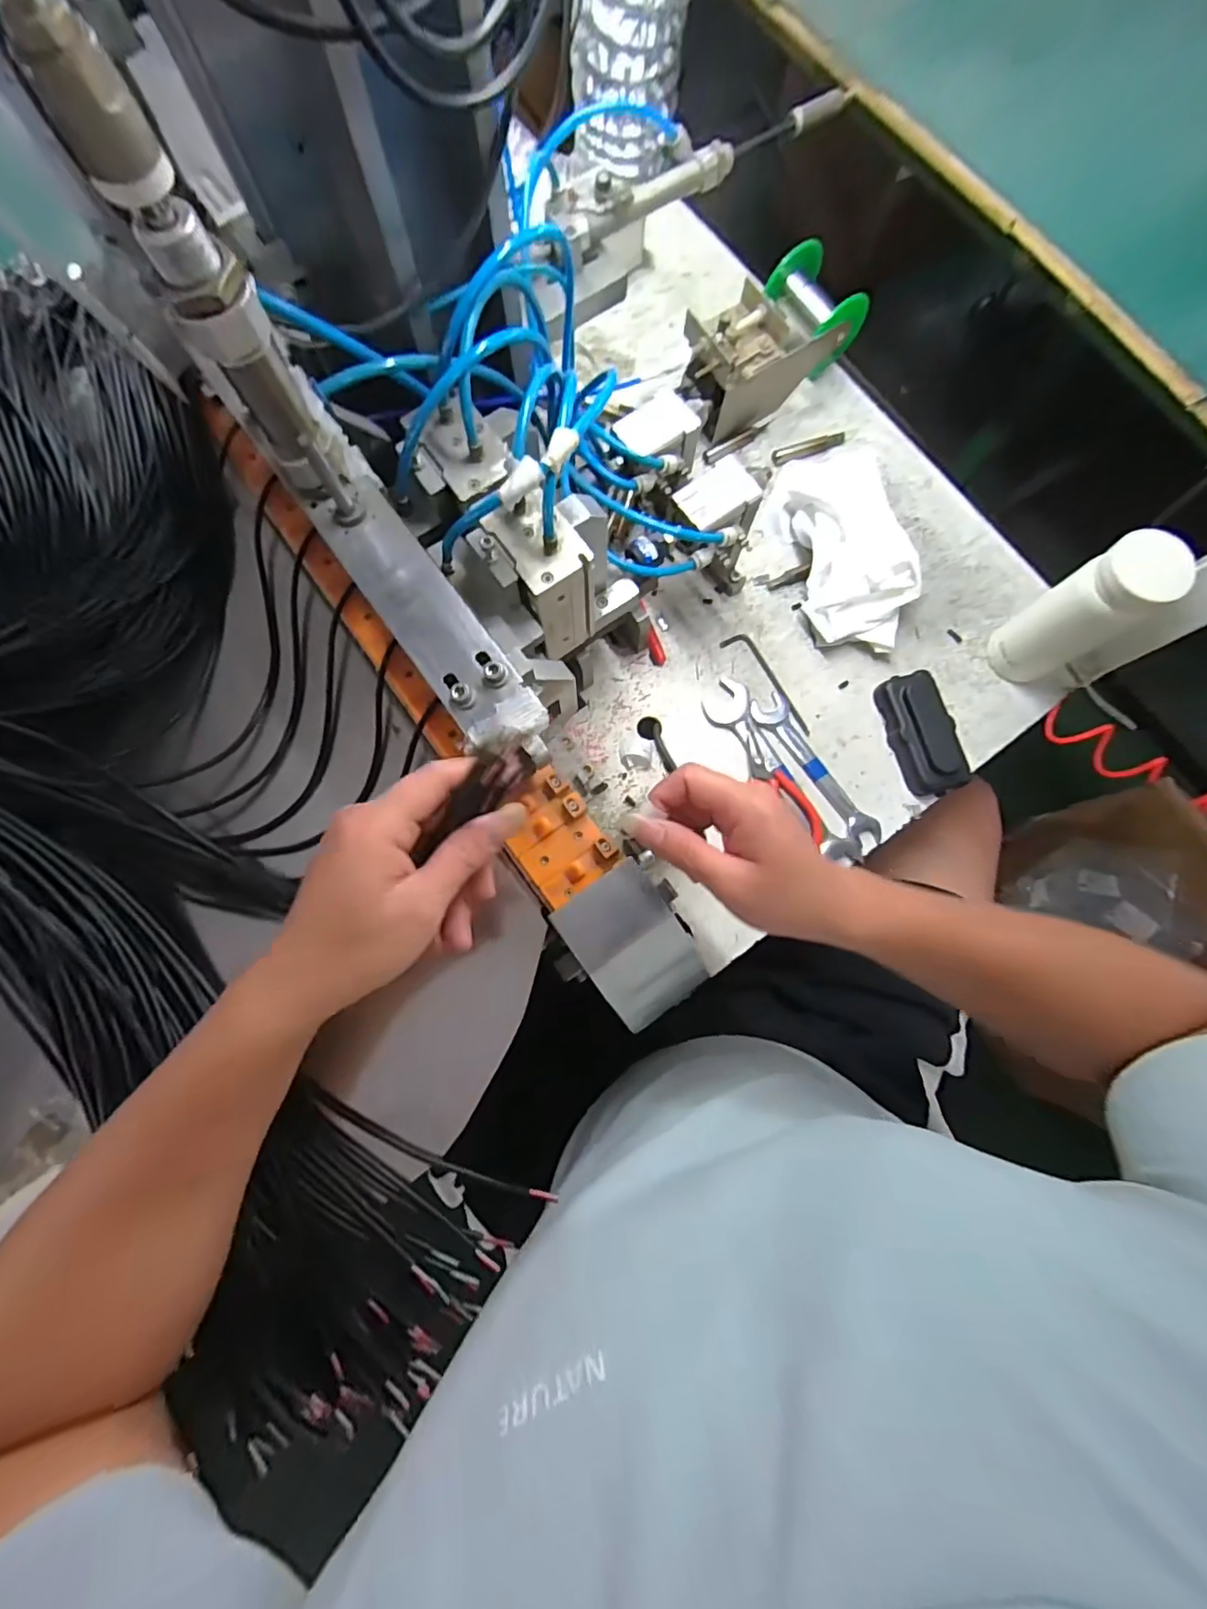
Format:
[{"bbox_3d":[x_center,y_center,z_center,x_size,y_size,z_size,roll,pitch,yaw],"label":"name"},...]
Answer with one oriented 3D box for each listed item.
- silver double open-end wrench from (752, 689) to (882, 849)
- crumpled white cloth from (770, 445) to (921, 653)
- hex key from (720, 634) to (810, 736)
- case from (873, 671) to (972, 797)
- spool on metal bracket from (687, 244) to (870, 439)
[{"bbox_3d":[0.187,-0.031,0.498,0.030,0.004,0.155,-34,81,-7],"label":"silver double open-end wrench"},{"bbox_3d":[0.218,-0.228,0.511,0.089,0.051,0.178,-14,79,-4],"label":"crumpled white cloth"},{"bbox_3d":[0.152,-0.111,0.513,0.022,0.004,0.113,-39,82,-8],"label":"hex key"},{"bbox_3d":[0.280,-0.063,0.496,0.054,0.023,0.107,-12,79,-3],"label":"case"},{"bbox_3d":[0.149,-0.424,0.527,0.169,0.085,0.080,-36,82,-7],"label":"spool on metal bracket"}]

